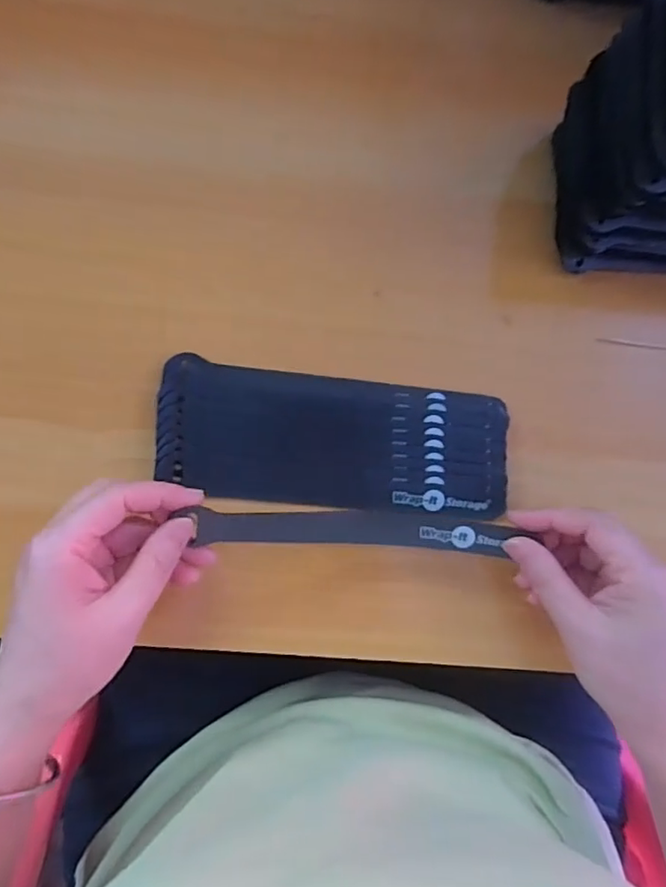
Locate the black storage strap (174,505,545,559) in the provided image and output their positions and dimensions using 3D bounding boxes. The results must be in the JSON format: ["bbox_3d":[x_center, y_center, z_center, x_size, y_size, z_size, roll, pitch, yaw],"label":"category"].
[{"bbox_3d":[0.012,0.048,0.326,0.175,0.013,0.020,2,82,0],"label":"black storage strap"}]

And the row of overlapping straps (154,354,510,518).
[{"bbox_3d":[0.002,-0.001,0.344,0.198,0.013,0.076,7,87,-3],"label":"row of overlapping straps"}]

